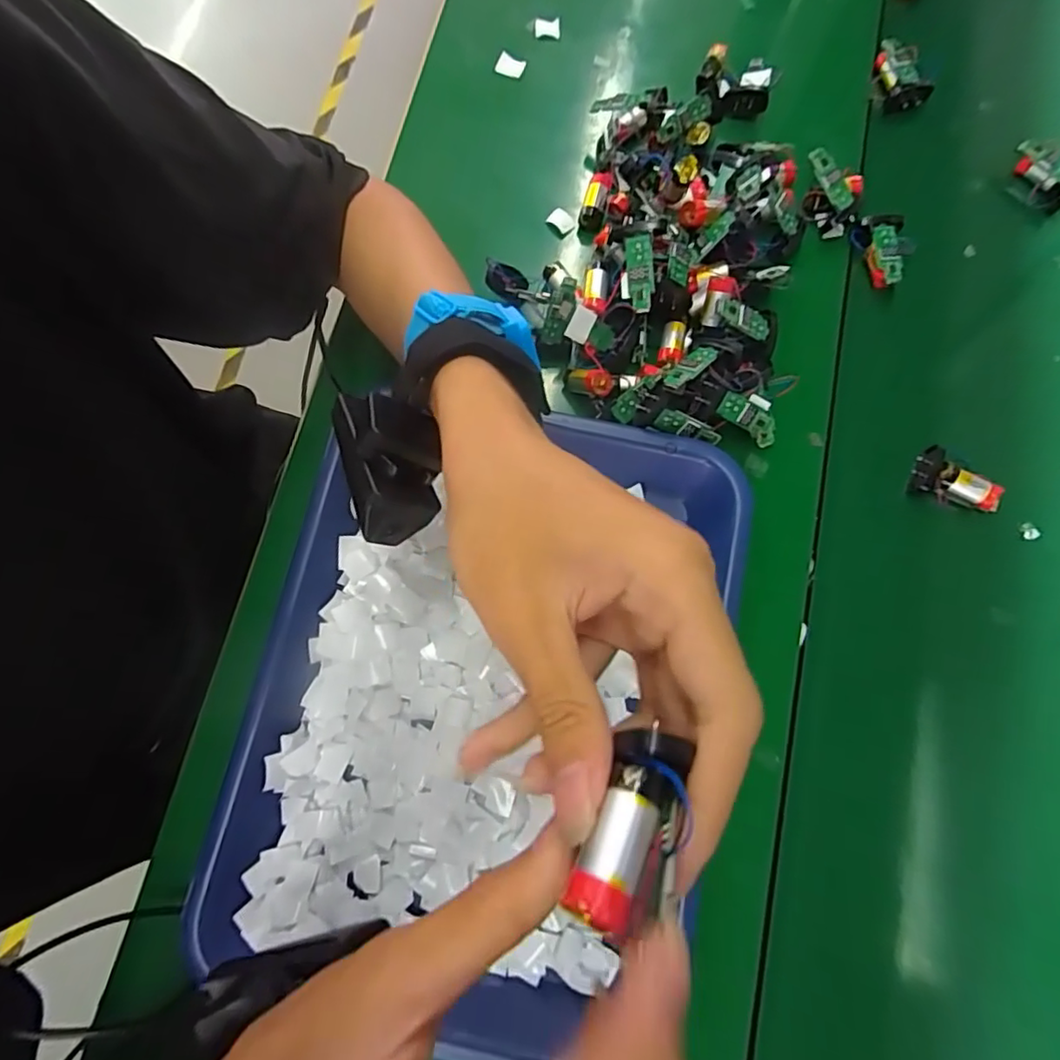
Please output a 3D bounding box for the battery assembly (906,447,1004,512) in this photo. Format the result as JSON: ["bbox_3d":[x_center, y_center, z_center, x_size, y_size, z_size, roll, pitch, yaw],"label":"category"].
[{"bbox_3d":[0.266,-0.033,0.365,0.050,0.019,0.033,16,78,7],"label":"battery assembly"}]

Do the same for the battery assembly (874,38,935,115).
[{"bbox_3d":[0.277,-0.342,0.440,0.029,0.015,0.054,-10,76,1],"label":"battery assembly"}]

